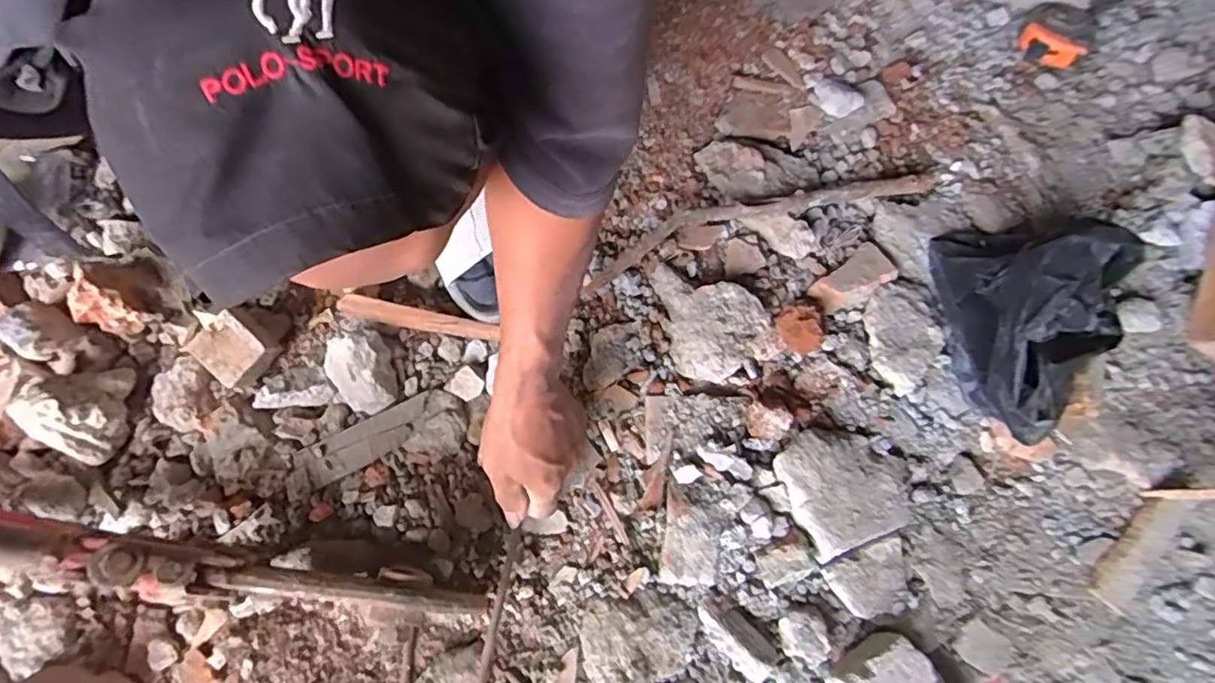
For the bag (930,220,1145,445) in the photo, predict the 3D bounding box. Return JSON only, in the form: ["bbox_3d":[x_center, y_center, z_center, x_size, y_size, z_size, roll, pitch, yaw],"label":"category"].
[{"bbox_3d":[0.365,-0.021,0.478,0.134,0.124,0.193,2,74,0],"label":"bag"}]

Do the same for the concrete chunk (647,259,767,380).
[{"bbox_3d":[0.083,-0.013,0.528,0.110,0.030,0.087,20,75,5],"label":"concrete chunk"}]

